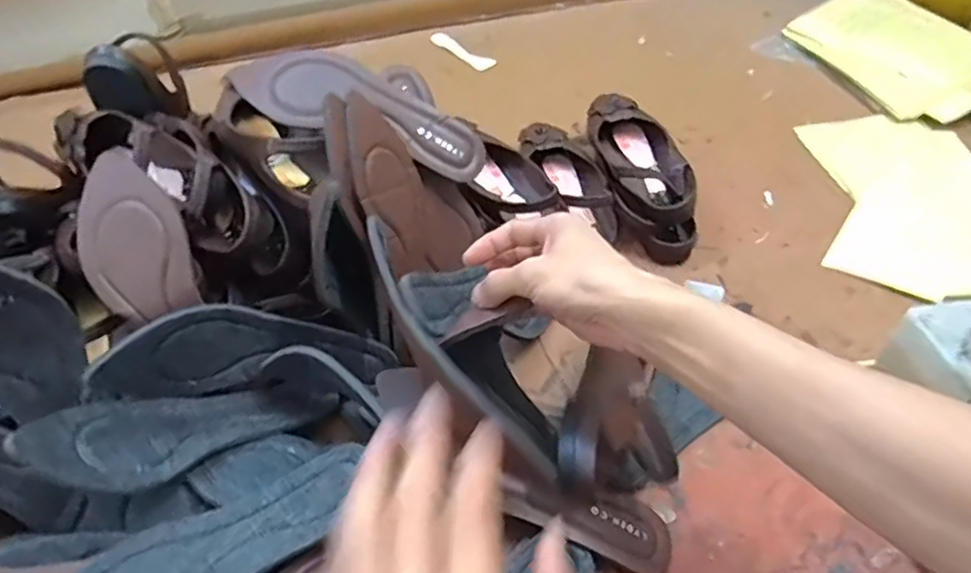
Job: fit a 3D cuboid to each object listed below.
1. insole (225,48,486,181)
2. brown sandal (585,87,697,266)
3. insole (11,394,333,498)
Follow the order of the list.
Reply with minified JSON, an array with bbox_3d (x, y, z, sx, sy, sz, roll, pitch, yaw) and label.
[{"bbox_3d":[-0.117,-0.166,0.581,0.244,0.048,0.060,23,47,1],"label":"insole"},{"bbox_3d":[0.183,-0.138,0.760,0.092,0.080,0.241,-5,45,0],"label":"brown sandal"},{"bbox_3d":[-0.230,0.106,0.495,0.073,0.038,0.237,32,21,34],"label":"insole"}]

